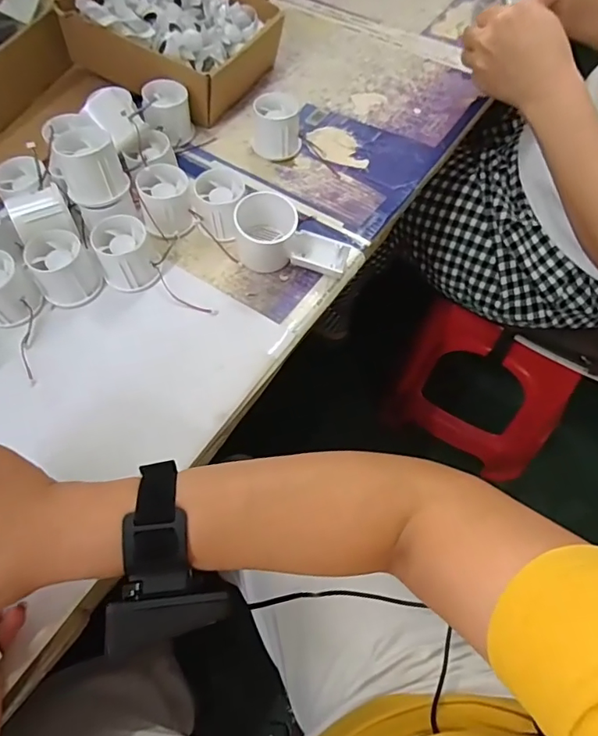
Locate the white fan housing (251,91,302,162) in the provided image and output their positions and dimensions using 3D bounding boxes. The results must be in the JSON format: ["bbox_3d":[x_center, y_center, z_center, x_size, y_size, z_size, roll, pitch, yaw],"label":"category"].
[{"bbox_3d":[-0.026,-0.278,0.568,0.054,0.050,0.050,-4,61,-1],"label":"white fan housing"}]

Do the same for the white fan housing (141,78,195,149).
[{"bbox_3d":[-0.152,-0.293,0.571,0.054,0.054,0.048,-13,62,-6],"label":"white fan housing"}]

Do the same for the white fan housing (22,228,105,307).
[{"bbox_3d":[-0.228,-0.096,0.475,0.053,0.049,0.060,-32,66,-16],"label":"white fan housing"}]

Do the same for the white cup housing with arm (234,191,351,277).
[{"bbox_3d":[-0.006,-0.129,0.481,0.114,0.060,0.053,7,62,5],"label":"white cup housing with arm"}]

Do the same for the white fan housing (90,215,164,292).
[{"bbox_3d":[-0.168,-0.110,0.481,0.055,0.049,0.057,-22,63,-11],"label":"white fan housing"}]

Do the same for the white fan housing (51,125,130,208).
[{"bbox_3d":[-0.196,-0.191,0.466,0.053,0.047,0.059,-17,62,-8],"label":"white fan housing"}]

